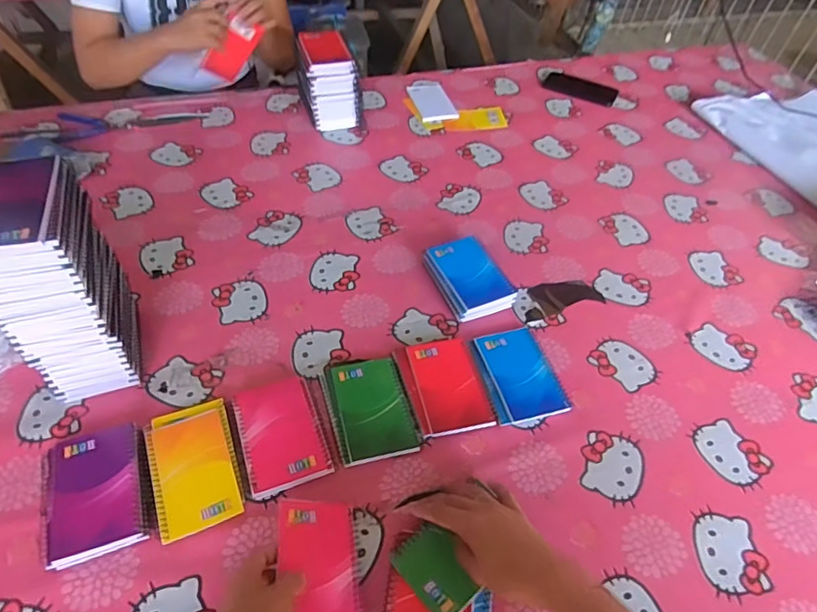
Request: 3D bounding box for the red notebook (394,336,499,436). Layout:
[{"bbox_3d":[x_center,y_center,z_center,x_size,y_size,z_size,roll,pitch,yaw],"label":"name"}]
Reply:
[{"bbox_3d":[0.046,0.097,0.662,0.098,0.007,0.131,-9,49,-11],"label":"red notebook"}]

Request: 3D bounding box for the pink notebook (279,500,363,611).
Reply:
[{"bbox_3d":[-0.085,0.255,0.508,0.079,0.010,0.130,14,44,-27],"label":"pink notebook"}]

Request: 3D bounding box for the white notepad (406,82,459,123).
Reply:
[{"bbox_3d":[0.052,-0.440,1.133,0.082,0.006,0.144,-11,50,-12],"label":"white notepad"}]

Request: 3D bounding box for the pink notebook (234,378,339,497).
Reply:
[{"bbox_3d":[-0.147,0.143,0.605,0.090,0.018,0.132,-15,51,-16],"label":"pink notebook"}]

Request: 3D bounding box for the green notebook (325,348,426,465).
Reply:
[{"bbox_3d":[-0.044,0.123,0.638,0.095,0.013,0.131,-11,50,-12],"label":"green notebook"}]

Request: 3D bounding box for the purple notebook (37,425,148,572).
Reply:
[{"bbox_3d":[-0.328,0.193,0.550,0.103,0.023,0.135,-15,51,-16],"label":"purple notebook"}]

